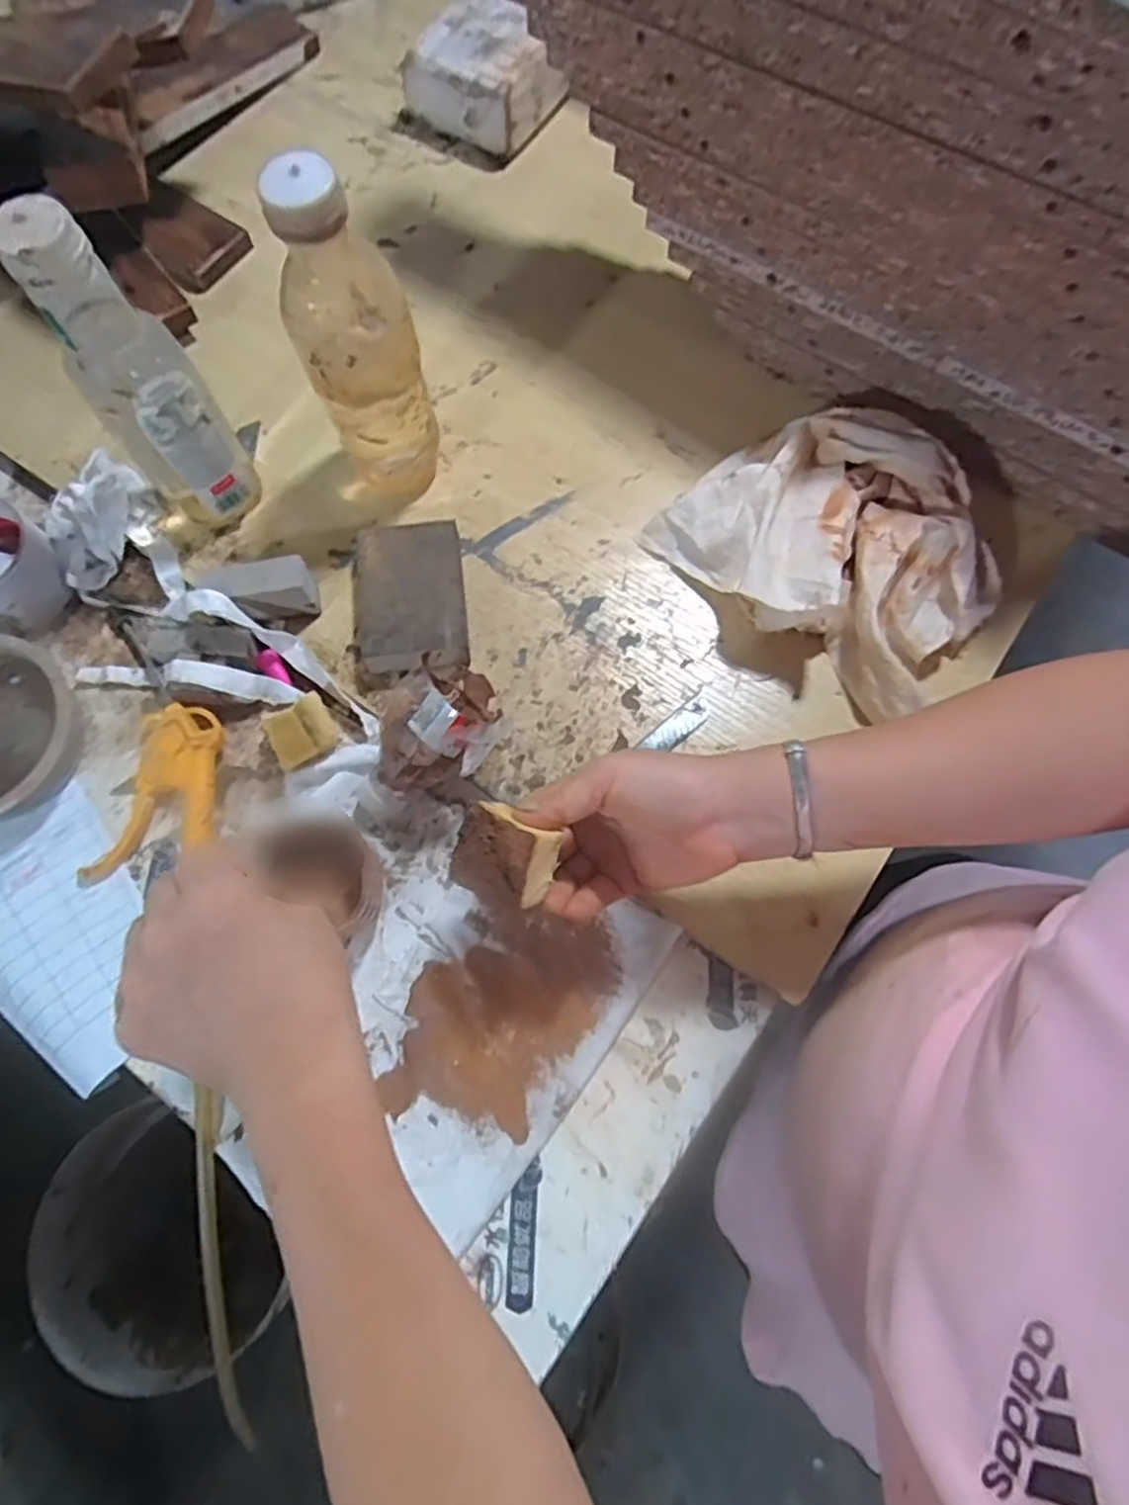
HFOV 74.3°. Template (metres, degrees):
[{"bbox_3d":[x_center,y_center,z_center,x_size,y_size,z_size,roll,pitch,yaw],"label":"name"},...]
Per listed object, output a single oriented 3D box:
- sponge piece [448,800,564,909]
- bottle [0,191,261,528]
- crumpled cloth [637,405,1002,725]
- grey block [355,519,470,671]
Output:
[{"bbox_3d":[-0.032,0.054,0.391,0.053,0.026,0.046,28,106,37],"label":"sponge piece"},{"bbox_3d":[-0.250,-0.216,0.452,0.062,0.204,0.049,-39,76,-12],"label":"bottle"},{"bbox_3d":[0.189,-0.147,0.506,0.217,0.062,0.171,39,76,11],"label":"crumpled cloth"},{"bbox_3d":[-0.104,-0.104,0.509,0.071,0.030,0.105,-8,72,-3],"label":"grey block"}]

